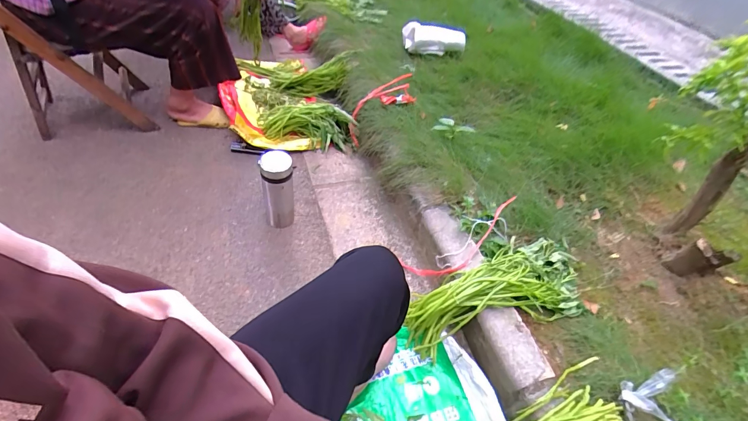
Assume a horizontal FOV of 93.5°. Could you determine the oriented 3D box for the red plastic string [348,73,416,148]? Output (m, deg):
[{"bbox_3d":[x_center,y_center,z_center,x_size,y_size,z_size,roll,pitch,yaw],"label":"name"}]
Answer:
[{"bbox_3d":[0.037,-0.437,1.403,0.390,0.135,0.153,-40,62,-8],"label":"red plastic string"}]

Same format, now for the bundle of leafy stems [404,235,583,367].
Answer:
[{"bbox_3d":[0.334,0.200,0.896,0.515,0.173,0.212,-13,51,-22],"label":"bundle of leafy stems"}]

